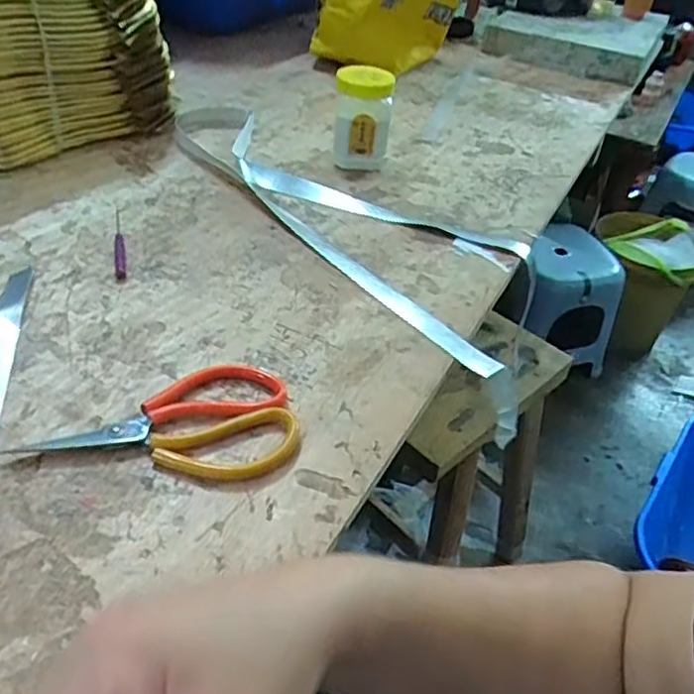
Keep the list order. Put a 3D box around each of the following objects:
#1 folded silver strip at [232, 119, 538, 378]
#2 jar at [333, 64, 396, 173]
[{"bbox_3d":[0.032,-0.153,0.726,0.195,0.023,0.506,-23,48,-31],"label":"folded silver strip"},{"bbox_3d":[0.017,-0.281,0.799,0.072,0.113,0.070,5,40,-2],"label":"jar"}]

